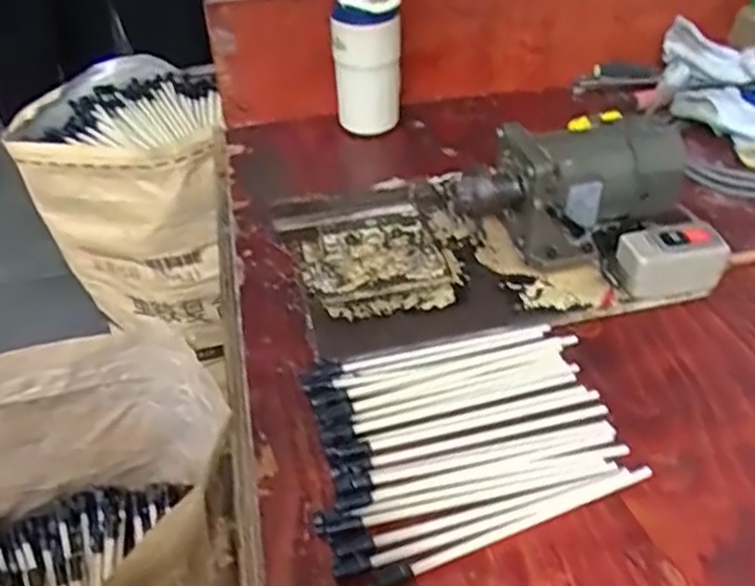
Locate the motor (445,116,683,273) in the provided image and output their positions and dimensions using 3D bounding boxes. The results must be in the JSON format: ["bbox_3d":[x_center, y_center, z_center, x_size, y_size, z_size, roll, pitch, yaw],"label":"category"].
[{"bbox_3d":[0.174,-0.092,0.661,0.210,0.106,0.097,-7,38,-4],"label":"motor"}]

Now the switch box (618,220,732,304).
[{"bbox_3d":[0.250,-0.027,0.617,0.084,0.053,0.043,-7,38,-3],"label":"switch box"}]

